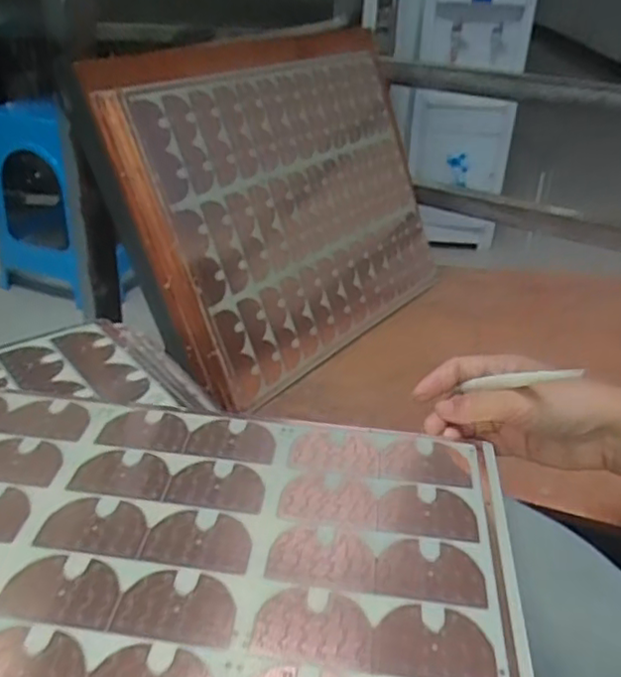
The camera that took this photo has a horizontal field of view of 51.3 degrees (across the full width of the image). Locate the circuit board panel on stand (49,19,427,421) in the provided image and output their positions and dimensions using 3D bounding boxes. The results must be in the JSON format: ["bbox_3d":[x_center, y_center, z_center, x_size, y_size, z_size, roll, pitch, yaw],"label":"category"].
[{"bbox_3d":[-0.018,-0.212,0.956,0.072,0.451,0.591,-7,17,44],"label":"circuit board panel on stand"}]

